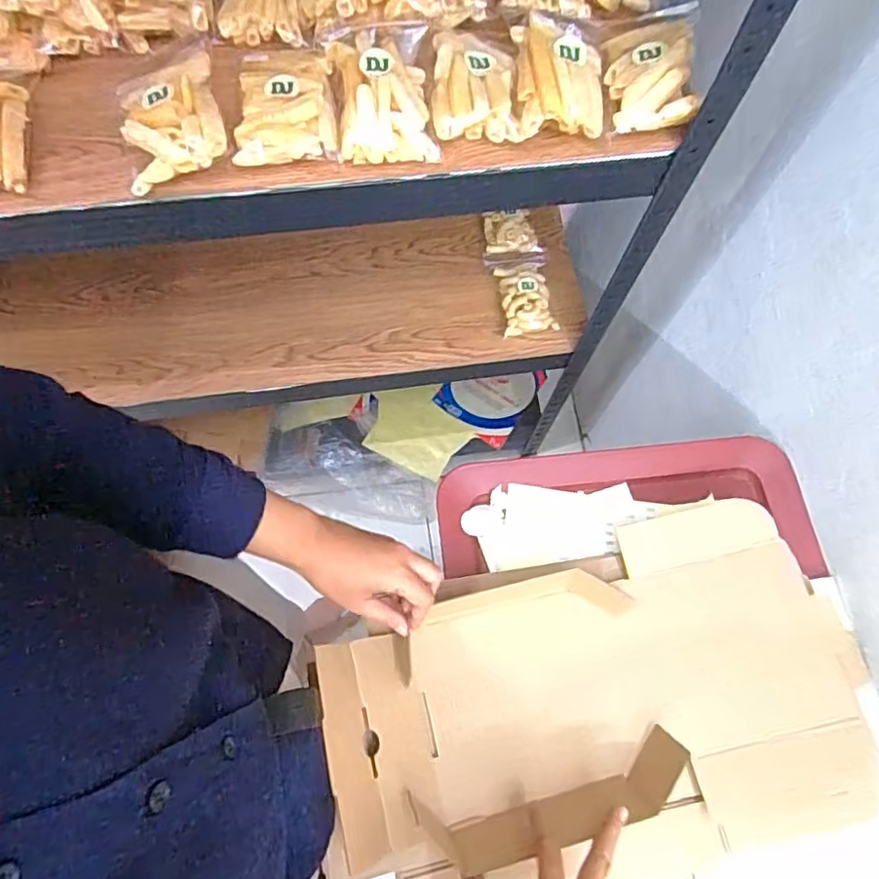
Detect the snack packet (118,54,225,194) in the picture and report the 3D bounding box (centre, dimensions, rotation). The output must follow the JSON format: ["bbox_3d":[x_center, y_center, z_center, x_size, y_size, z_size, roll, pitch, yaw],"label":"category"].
[{"bbox_3d":[-0.225,-0.272,0.489,0.082,0.038,0.126,-16,70,-8],"label":"snack packet"}]

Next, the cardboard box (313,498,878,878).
[{"bbox_3d":[0.133,0.217,0.499,0.443,0.063,0.262,-9,70,-9],"label":"cardboard box"}]

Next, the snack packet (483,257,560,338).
[{"bbox_3d":[0.124,-0.213,0.863,0.082,0.034,0.123,-7,69,-4],"label":"snack packet"}]

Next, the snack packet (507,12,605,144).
[{"bbox_3d":[0.101,-0.307,0.501,0.084,0.034,0.106,7,69,1],"label":"snack packet"}]

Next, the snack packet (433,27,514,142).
[{"bbox_3d":[0.028,-0.311,0.507,0.068,0.028,0.116,2,69,-1],"label":"snack packet"}]

